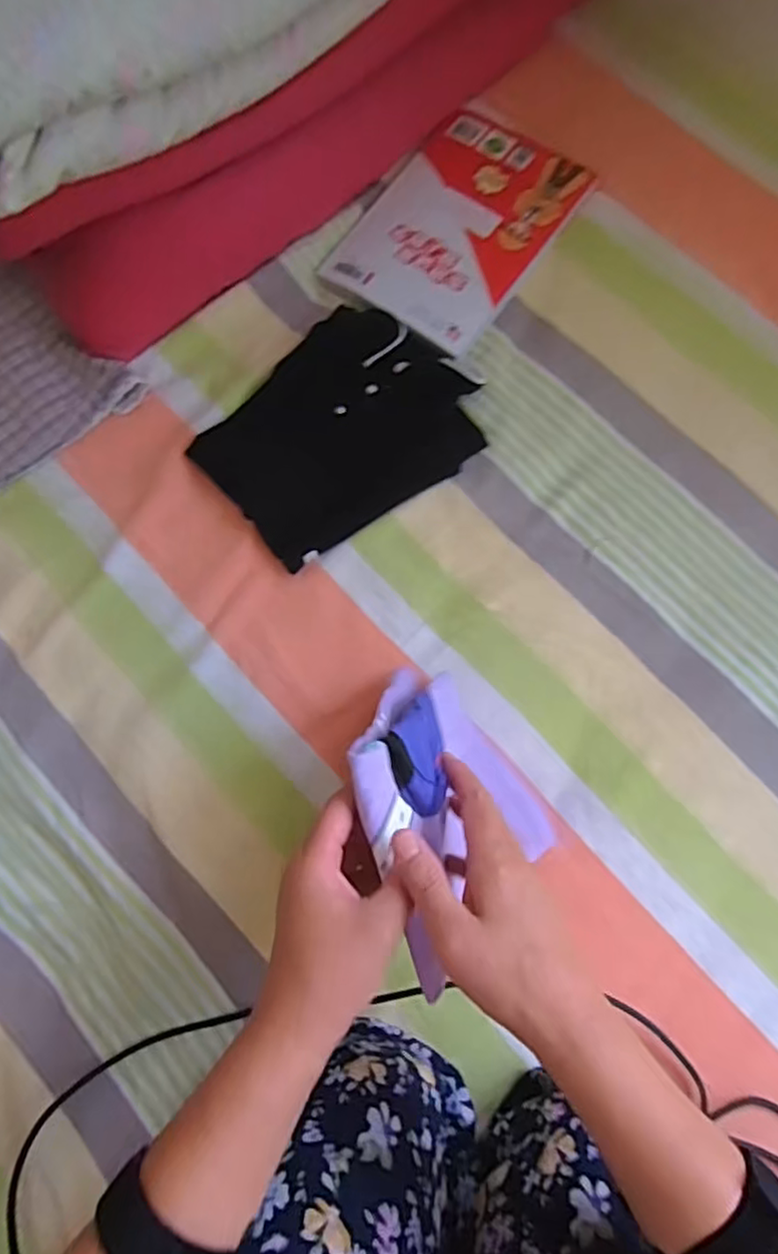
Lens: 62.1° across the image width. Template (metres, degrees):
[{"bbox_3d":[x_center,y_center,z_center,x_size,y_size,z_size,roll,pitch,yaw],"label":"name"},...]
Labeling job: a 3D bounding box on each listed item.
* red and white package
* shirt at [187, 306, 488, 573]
[{"bbox_3d":[0.067,-0.390,0.631,0.170,0.013,0.238,36,81,8],"label":"red and white package"},{"bbox_3d":[-0.041,-0.177,0.584,0.233,0.018,0.178,-40,81,-7],"label":"shirt"}]

